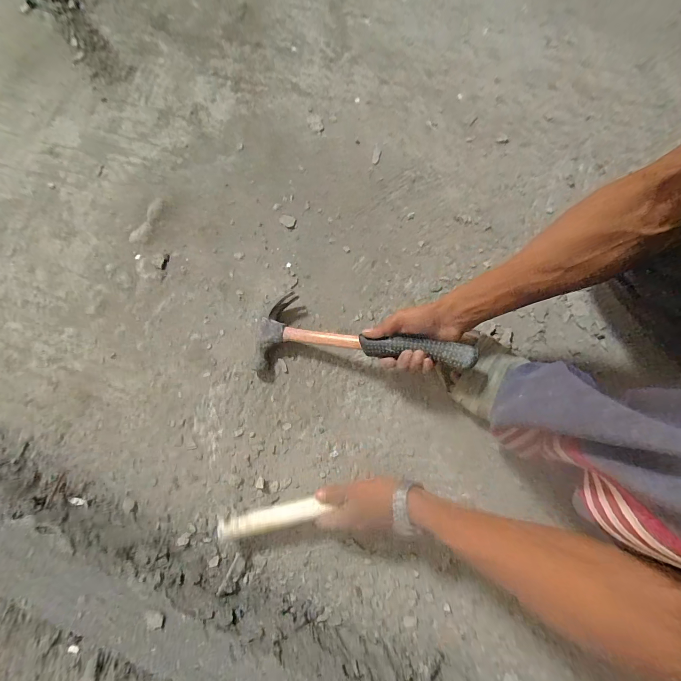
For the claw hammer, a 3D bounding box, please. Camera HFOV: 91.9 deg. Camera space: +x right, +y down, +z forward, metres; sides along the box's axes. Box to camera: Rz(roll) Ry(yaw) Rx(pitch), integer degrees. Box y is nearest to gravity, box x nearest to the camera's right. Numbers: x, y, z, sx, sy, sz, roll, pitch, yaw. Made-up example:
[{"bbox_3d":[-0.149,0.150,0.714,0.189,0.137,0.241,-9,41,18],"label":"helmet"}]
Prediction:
[{"bbox_3d":[0.027,0.004,0.486,0.316,0.049,0.133,4,76,18],"label":"claw hammer"}]

